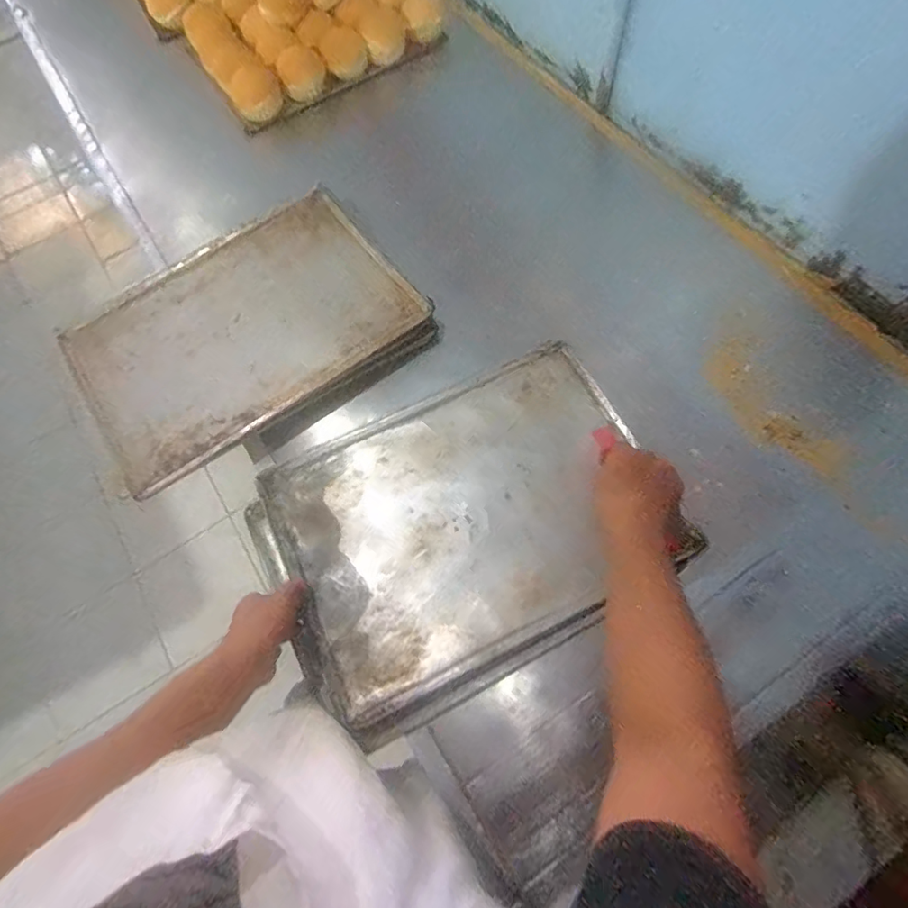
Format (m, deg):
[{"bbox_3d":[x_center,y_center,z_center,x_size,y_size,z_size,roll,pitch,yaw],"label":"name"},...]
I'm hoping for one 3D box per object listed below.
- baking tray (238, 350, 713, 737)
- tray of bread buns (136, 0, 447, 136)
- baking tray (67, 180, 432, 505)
[{"bbox_3d":[0.013,0.079,0.639,0.462,0.034,0.342,-25,70,-8],"label":"baking tray"},{"bbox_3d":[-0.389,-0.971,1.088,0.458,0.098,0.703,-37,70,-11],"label":"tray of bread buns"},{"bbox_3d":[-0.305,-0.184,0.754,0.463,0.037,0.337,-35,70,-11],"label":"baking tray"}]

